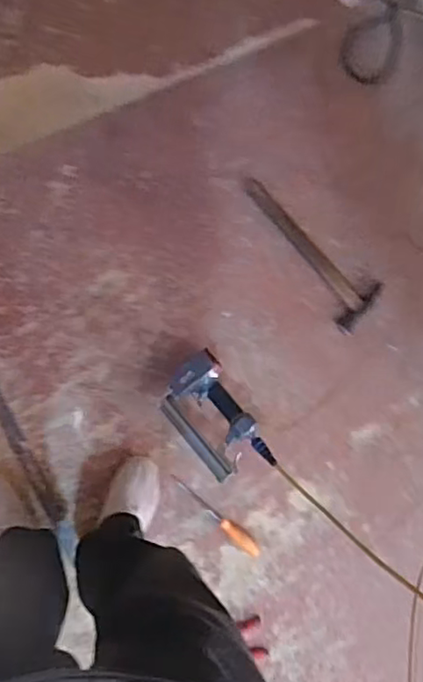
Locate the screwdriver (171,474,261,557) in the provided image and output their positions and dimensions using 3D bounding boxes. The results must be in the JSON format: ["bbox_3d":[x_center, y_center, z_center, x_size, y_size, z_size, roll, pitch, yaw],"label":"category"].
[{"bbox_3d":[0.007,0.375,1.324,0.249,0.024,0.034,40,83,-9],"label":"screwdriver"}]

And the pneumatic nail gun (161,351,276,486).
[{"bbox_3d":[0.008,0.158,1.257,0.145,0.105,0.248,-38,97,-8],"label":"pneumatic nail gun"}]

